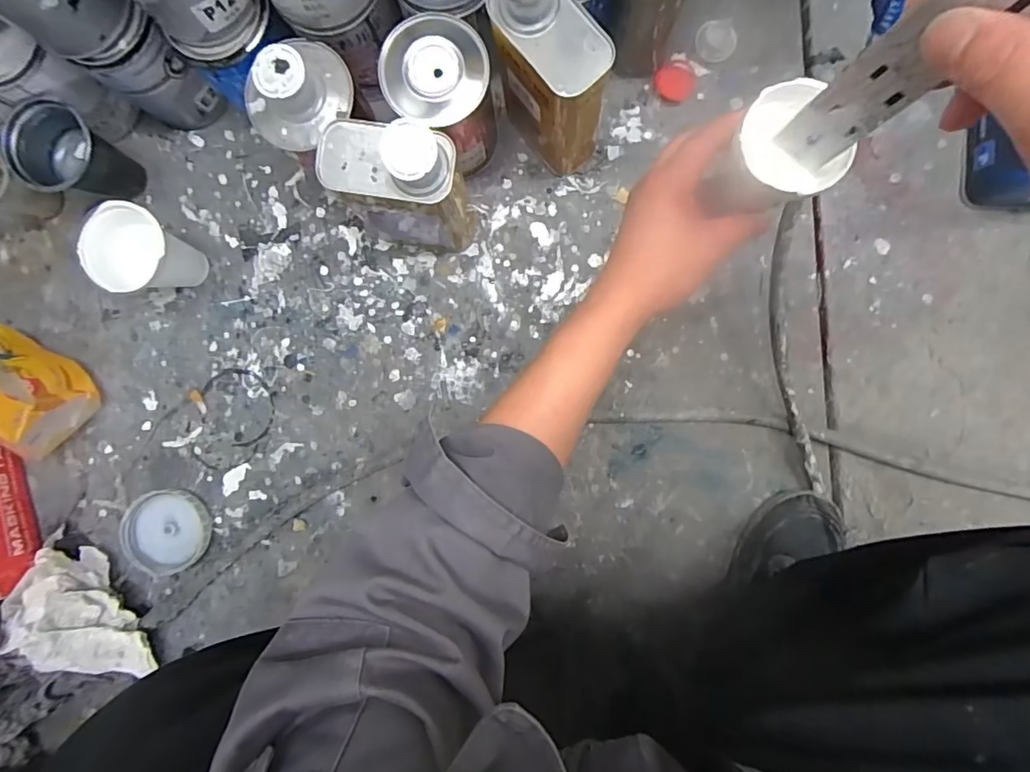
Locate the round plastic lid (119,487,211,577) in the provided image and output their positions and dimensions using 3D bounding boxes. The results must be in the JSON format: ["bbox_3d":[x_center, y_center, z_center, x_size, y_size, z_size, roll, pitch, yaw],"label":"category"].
[{"bbox_3d":[-0.422,0.176,0.636,0.110,0.013,0.097,-21,90,3],"label":"round plastic lid"}]

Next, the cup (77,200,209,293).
[{"bbox_3d":[-0.392,-0.141,0.585,0.083,0.119,0.089,18,92,2],"label":"cup"}]

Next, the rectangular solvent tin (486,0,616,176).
[{"bbox_3d":[0.035,-0.292,0.510,0.061,0.214,0.105,-41,89,3],"label":"rectangular solvent tin"}]

